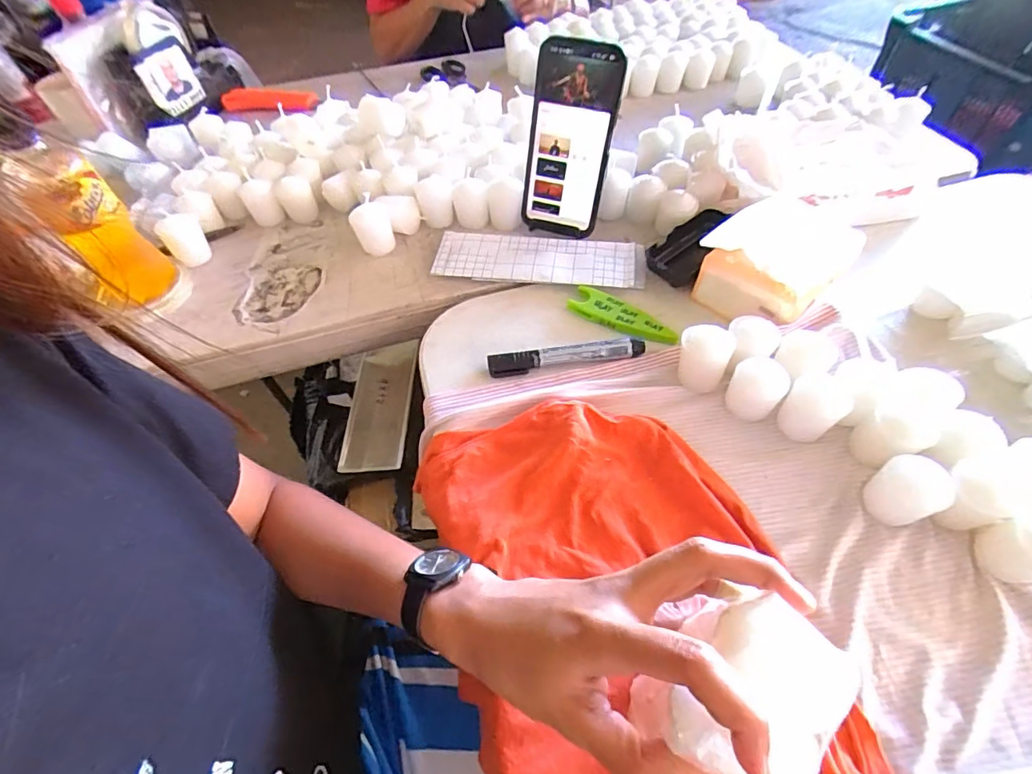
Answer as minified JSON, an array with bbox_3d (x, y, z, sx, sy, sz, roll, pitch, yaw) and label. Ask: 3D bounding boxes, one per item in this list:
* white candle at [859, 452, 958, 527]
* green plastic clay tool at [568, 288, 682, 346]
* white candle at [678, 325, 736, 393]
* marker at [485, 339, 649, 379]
[{"bbox_3d":[0.258,0.071,0.317,0.033,0.041,0.036,-1,53,1],"label":"white candle"},{"bbox_3d":[0.097,-0.063,0.438,0.102,0.009,0.031,31,75,20],"label":"green plastic clay tool"},{"bbox_3d":[0.151,-0.023,0.387,0.038,0.046,0.033,21,56,17],"label":"white candle"},{"bbox_3d":[0.044,-0.027,0.408,0.134,0.013,0.019,-6,53,-3],"label":"marker"}]

